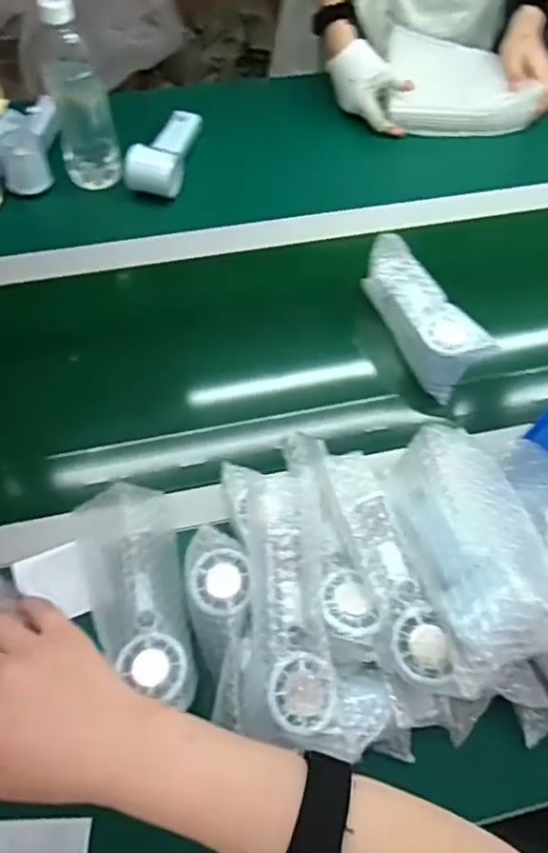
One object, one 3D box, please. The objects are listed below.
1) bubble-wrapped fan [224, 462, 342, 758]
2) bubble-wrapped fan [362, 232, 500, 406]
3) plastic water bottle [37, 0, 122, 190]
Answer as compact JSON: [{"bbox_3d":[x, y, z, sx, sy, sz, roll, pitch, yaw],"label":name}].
[{"bbox_3d":[0.007,0.146,0.481,0.071,0.058,0.195,-7,80,-6],"label":"bubble-wrapped fan"},{"bbox_3d":[0.160,-0.128,0.696,0.064,0.057,0.188,-27,68,-15],"label":"bubble-wrapped fan"},{"bbox_3d":[-0.235,-0.391,0.734,0.069,0.219,0.062,-16,66,-10],"label":"plastic water bottle"}]

